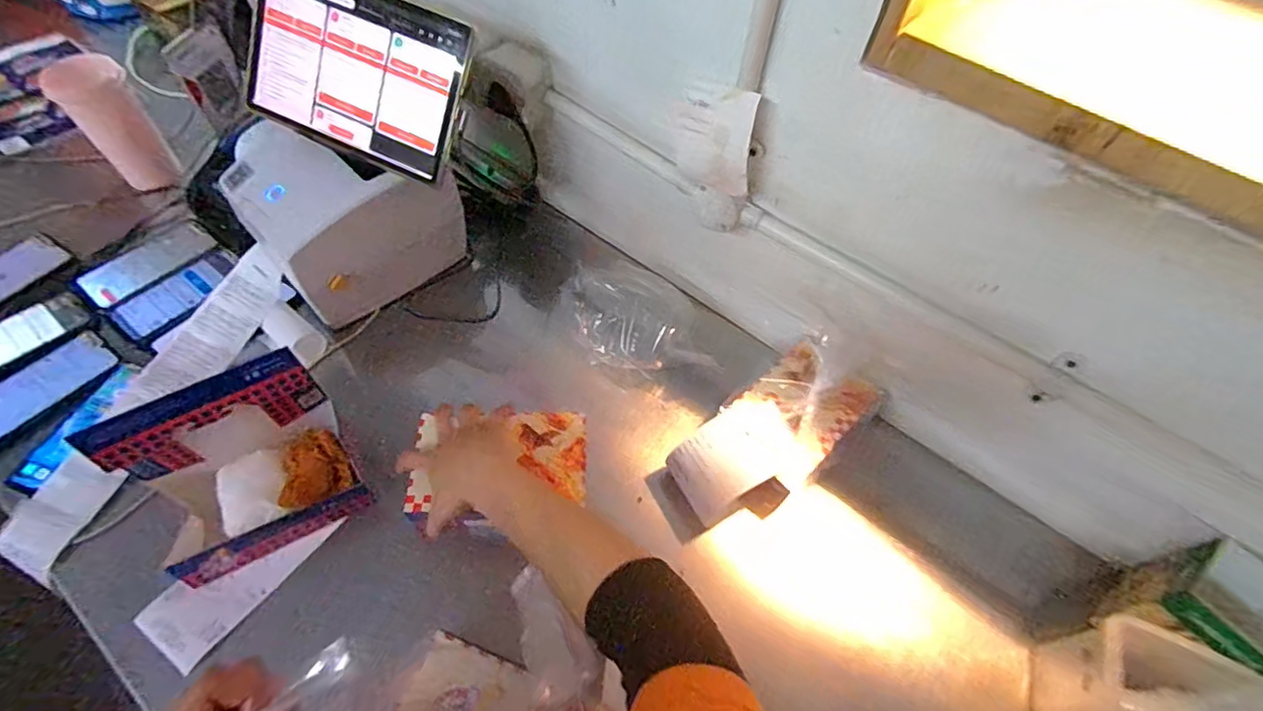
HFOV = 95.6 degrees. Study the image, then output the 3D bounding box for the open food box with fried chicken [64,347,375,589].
[{"bbox_3d":[-0.368,0.104,0.539,0.168,0.145,0.119,-25,62,-18],"label":"open food box with fried chicken"}]

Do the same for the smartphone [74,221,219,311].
[{"bbox_3d":[-0.632,-0.123,0.749,0.072,0.014,0.152,37,60,11],"label":"smartphone"}]

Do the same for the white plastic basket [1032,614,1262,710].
[{"bbox_3d":[0.443,0.299,0.496,0.136,0.115,0.097,21,58,9],"label":"white plastic basket"}]

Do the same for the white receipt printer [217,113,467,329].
[{"bbox_3d":[-0.348,-0.178,0.713,0.214,0.173,0.156,-39,67,-24],"label":"white receipt printer"}]

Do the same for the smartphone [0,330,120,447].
[{"bbox_3d":[-0.669,0.040,0.642,0.082,0.008,0.157,33,61,17],"label":"smartphone"}]

